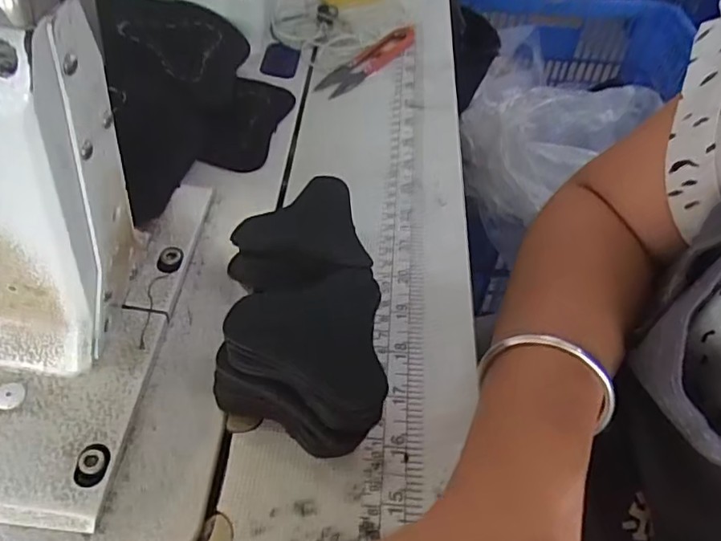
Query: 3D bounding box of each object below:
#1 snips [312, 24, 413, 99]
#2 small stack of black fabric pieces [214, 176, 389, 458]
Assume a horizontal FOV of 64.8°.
[{"bbox_3d":[0.008,-0.180,0.485,0.029,0.006,0.134,27,53,19],"label":"snips"},{"bbox_3d":[-0.029,0.024,0.270,0.070,0.052,0.143,-1,49,-3],"label":"small stack of black fabric pieces"}]

